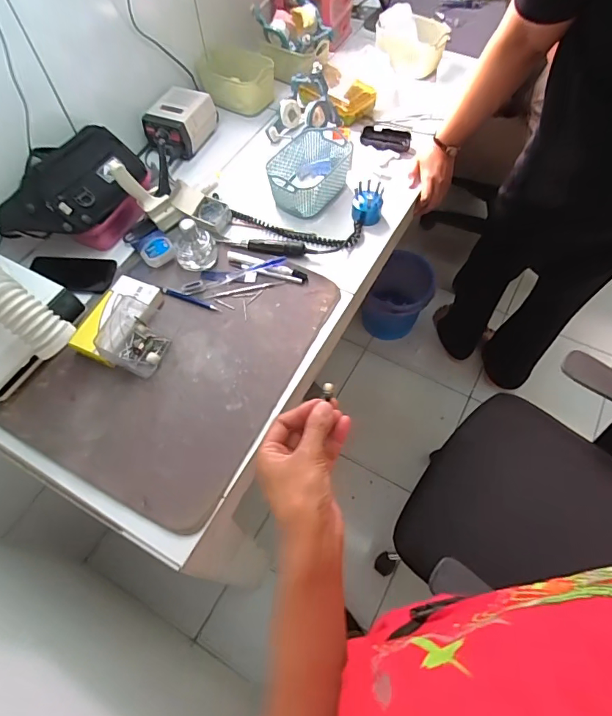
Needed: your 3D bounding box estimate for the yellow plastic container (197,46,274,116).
[{"bbox_3d":[-0.165,-0.661,1.049,0.174,0.083,0.122,-8,61,-4],"label":"yellow plastic container"}]

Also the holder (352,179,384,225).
[{"bbox_3d":[0.119,-0.299,0.850,0.059,0.052,0.067,8,61,5],"label":"holder"}]

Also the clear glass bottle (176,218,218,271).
[{"bbox_3d":[-0.205,-0.213,0.797,0.076,0.080,0.071,-18,62,-9],"label":"clear glass bottle"}]

